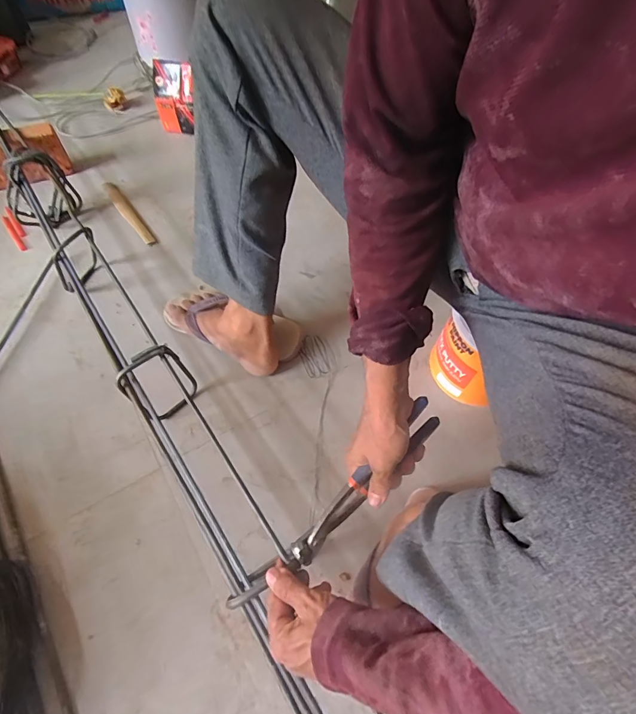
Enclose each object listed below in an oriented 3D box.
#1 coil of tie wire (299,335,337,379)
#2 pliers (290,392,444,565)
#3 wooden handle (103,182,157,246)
[{"bbox_3d":[-0.002,-0.004,0.694,0.057,0.013,0.074,-21,64,-14],"label":"coil of tie wire"},{"bbox_3d":[0.054,0.137,0.436,0.220,0.046,0.033,-43,70,-10],"label":"pliers"},{"bbox_3d":[-0.417,-0.317,0.861,0.029,0.022,0.231,-33,67,-19],"label":"wooden handle"}]

